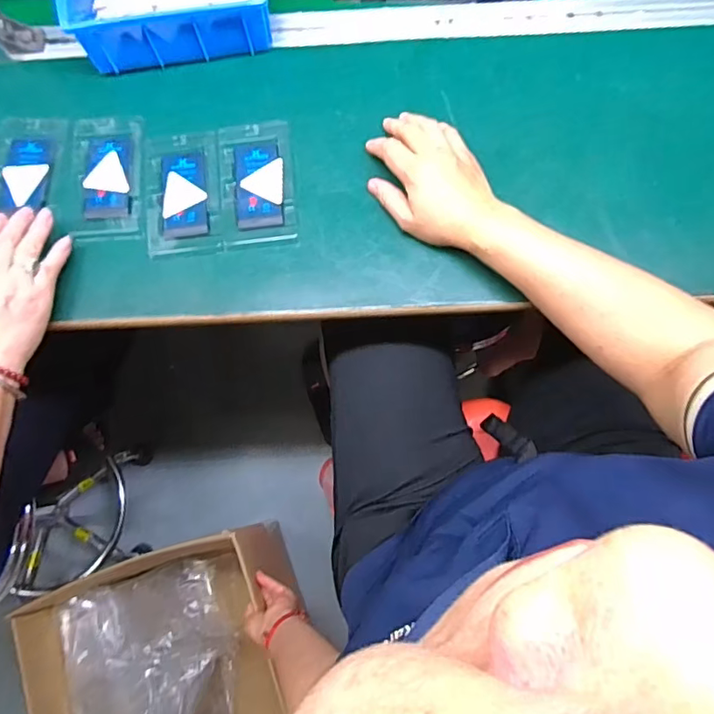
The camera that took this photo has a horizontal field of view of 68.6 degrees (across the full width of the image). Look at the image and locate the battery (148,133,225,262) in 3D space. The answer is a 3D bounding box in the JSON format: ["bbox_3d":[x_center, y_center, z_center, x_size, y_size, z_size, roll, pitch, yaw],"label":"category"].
[{"bbox_3d":[-0.172,-0.162,0.522,0.072,0.013,0.126,-6,77,0],"label":"battery"}]

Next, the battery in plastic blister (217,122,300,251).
[{"bbox_3d":[-0.099,-0.171,0.520,0.073,0.015,0.128,-6,77,0],"label":"battery in plastic blister"}]

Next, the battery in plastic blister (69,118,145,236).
[{"bbox_3d":[-0.252,-0.183,0.527,0.069,0.011,0.132,-5,77,1],"label":"battery in plastic blister"}]

